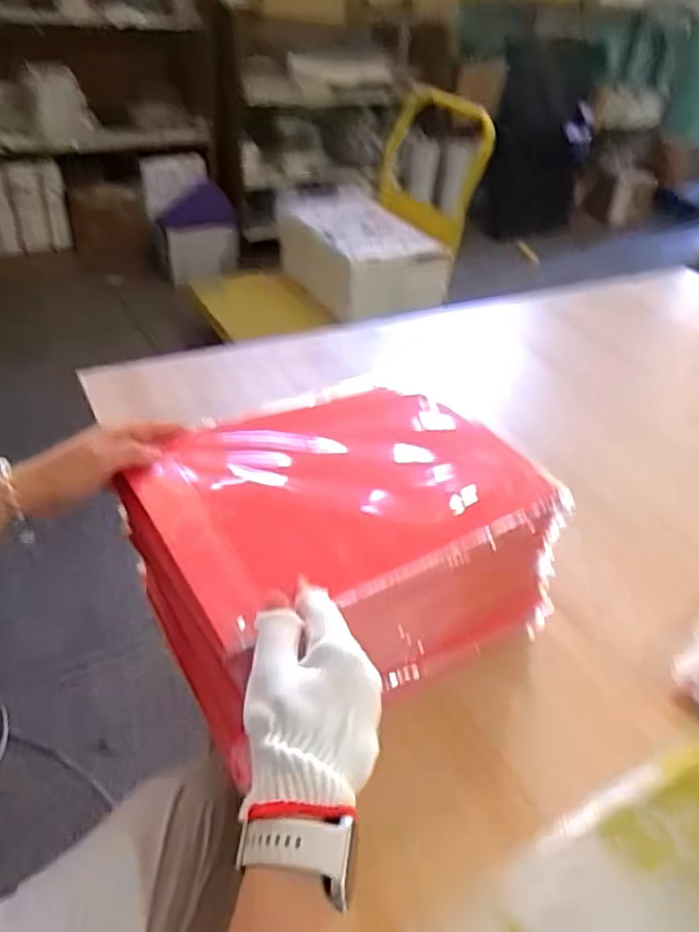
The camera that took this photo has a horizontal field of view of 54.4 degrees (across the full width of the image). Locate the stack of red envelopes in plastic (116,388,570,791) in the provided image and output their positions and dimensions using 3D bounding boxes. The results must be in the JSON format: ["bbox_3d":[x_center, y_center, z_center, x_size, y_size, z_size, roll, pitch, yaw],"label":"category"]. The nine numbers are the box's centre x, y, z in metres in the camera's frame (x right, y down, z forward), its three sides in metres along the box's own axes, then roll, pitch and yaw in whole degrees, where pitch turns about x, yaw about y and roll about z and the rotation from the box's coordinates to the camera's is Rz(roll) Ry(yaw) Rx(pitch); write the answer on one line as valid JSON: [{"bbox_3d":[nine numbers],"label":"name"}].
[{"bbox_3d":[-0.007,0.061,0.573,0.305,0.147,0.221,-17,45,-26],"label":"stack of red envelopes in plastic"}]

